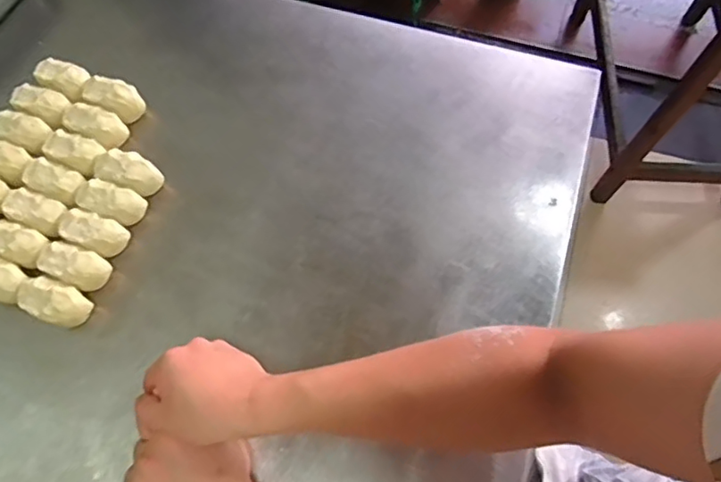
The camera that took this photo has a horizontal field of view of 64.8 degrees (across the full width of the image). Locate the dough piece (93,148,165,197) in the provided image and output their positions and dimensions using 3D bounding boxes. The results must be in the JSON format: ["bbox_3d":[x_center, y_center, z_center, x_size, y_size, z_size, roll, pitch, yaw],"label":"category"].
[{"bbox_3d":[-0.266,-0.074,0.661,0.072,0.051,0.044,24,69,10],"label":"dough piece"}]

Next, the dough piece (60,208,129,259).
[{"bbox_3d":[-0.297,-0.005,0.635,0.073,0.048,0.038,17,68,8],"label":"dough piece"}]

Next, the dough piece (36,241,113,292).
[{"bbox_3d":[-0.310,0.031,0.622,0.070,0.048,0.039,17,68,7],"label":"dough piece"}]

